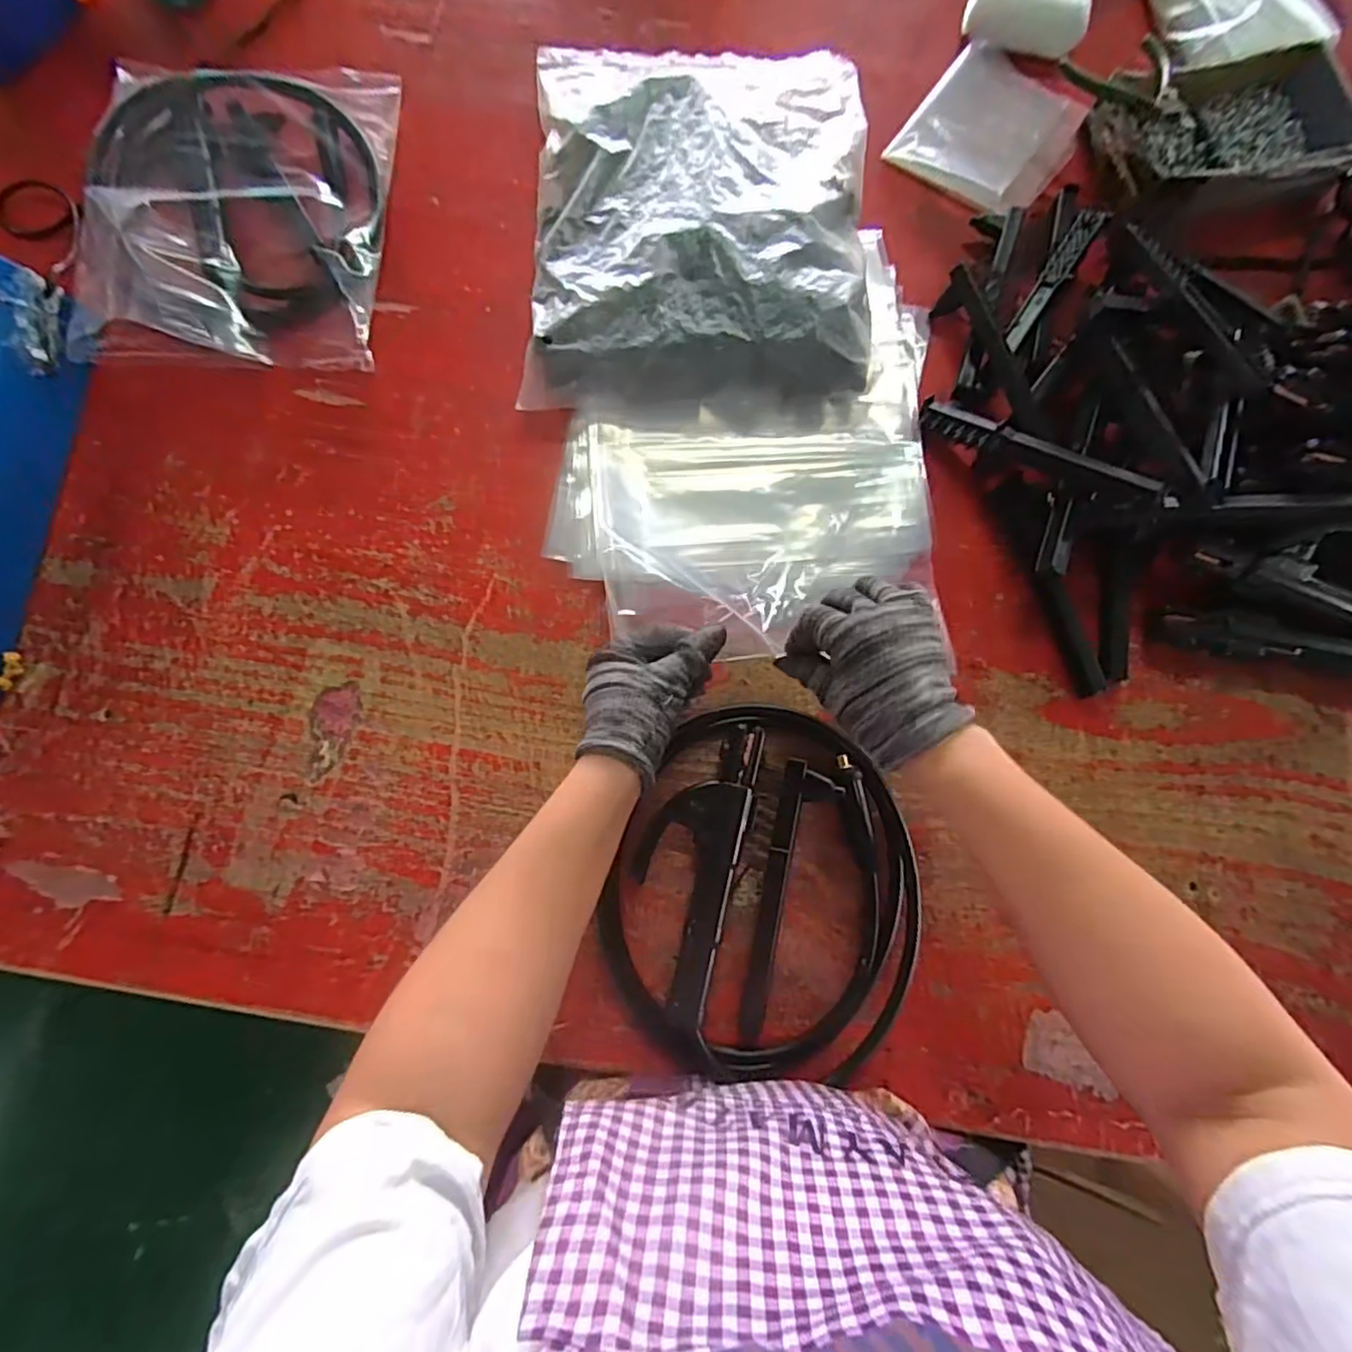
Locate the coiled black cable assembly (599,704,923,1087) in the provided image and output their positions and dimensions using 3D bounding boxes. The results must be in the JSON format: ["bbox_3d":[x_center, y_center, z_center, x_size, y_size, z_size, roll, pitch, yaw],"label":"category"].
[{"bbox_3d":[0.066,0.141,0.446,0.205,0.034,0.237,13,77,3],"label":"coiled black cable assembly"}]

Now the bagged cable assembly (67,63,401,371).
[{"bbox_3d":[-0.383,-0.414,0.568,0.244,0.040,0.309,0,77,0],"label":"bagged cable assembly"}]

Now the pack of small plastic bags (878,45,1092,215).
[{"bbox_3d":[0.296,-0.514,0.607,0.137,0.011,0.172,34,79,7],"label":"pack of small plastic bags"}]

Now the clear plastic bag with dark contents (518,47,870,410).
[{"bbox_3d":[0.020,-0.414,0.553,0.279,0.067,0.383,0,77,0],"label":"clear plastic bag with dark contents"}]

